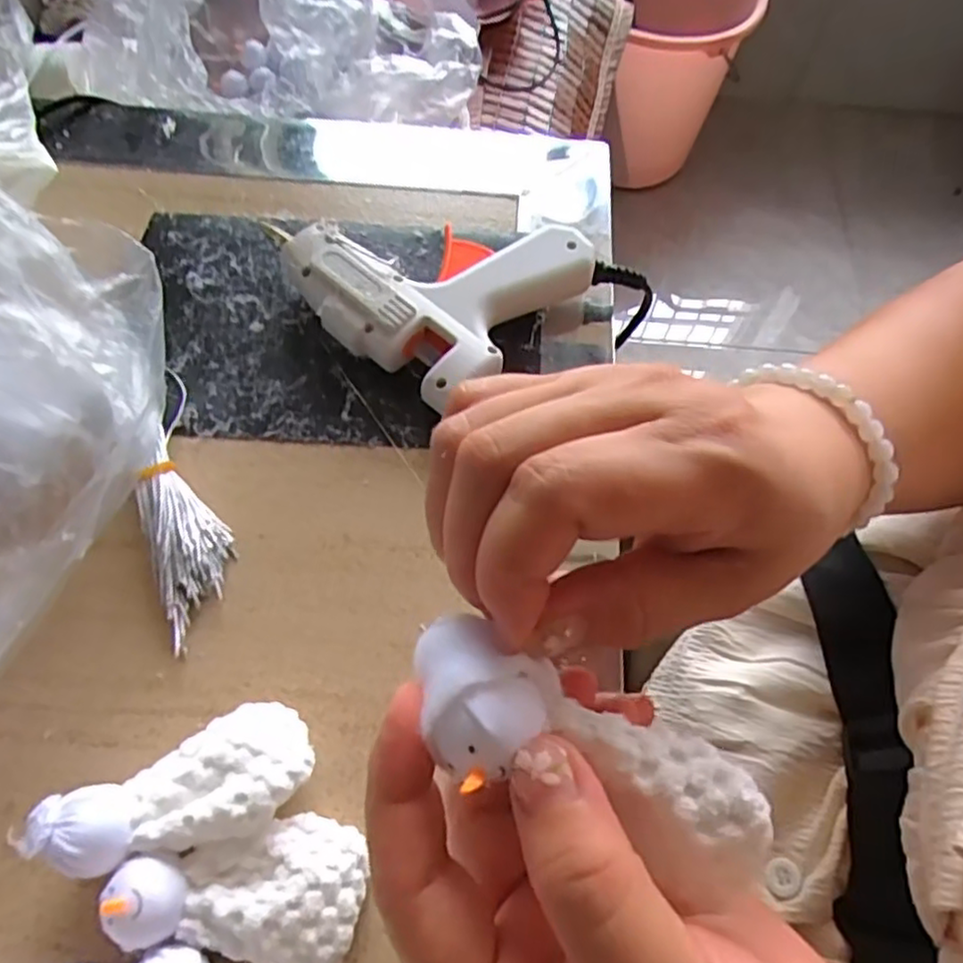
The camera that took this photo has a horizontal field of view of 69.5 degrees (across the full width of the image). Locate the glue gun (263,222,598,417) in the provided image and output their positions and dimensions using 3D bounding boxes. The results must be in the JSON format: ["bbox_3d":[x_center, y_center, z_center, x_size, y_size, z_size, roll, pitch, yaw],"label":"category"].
[{"bbox_3d":[-0.024,-0.098,0.330,0.115,0.030,0.110,38,67,14],"label":"glue gun"}]

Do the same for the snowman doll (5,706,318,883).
[{"bbox_3d":[-0.095,0.103,0.225,0.081,0.031,0.038,-27,68,-16],"label":"snowman doll"}]

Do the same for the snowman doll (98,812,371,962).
[{"bbox_3d":[-0.073,0.124,0.216,0.072,0.028,0.039,8,64,0],"label":"snowman doll"}]

